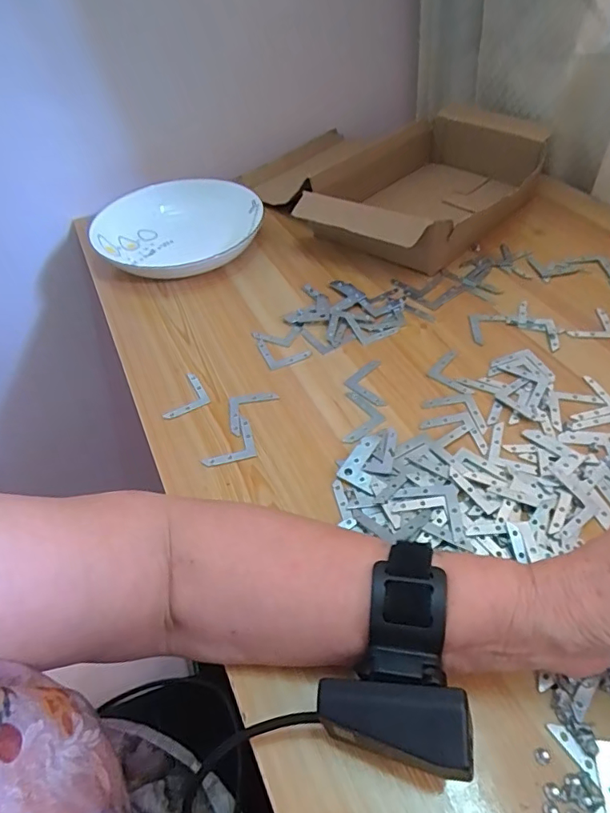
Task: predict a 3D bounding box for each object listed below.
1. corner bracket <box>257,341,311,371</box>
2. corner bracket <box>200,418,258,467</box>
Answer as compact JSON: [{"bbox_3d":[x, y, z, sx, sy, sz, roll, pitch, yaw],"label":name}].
[{"bbox_3d":[-0.021,-0.054,0.471,0.042,0.004,0.039,-24,54,-12],"label":"corner bracket"},{"bbox_3d":[-0.063,0.028,0.397,0.042,0.004,0.041,-13,48,-7],"label":"corner bracket"}]

